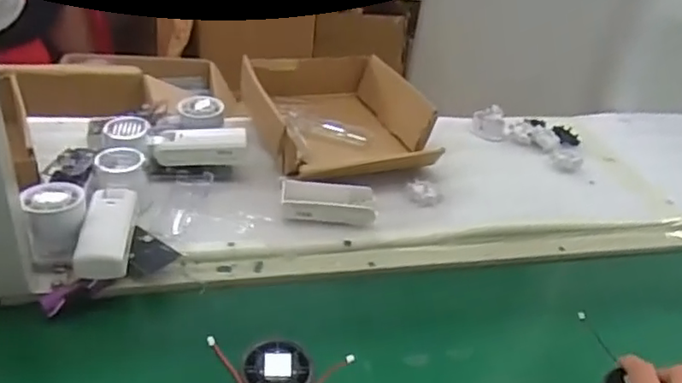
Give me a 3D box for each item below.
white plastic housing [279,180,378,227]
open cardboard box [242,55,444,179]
[{"bbox_3d":[-0.013,0.011,0.695,0.106,0.024,0.051,6,32,-6],"label":"white plastic housing"},{"bbox_3d":[-0.004,-0.104,0.830,0.216,0.066,0.250,-6,35,-23],"label":"open cardboard box"}]

